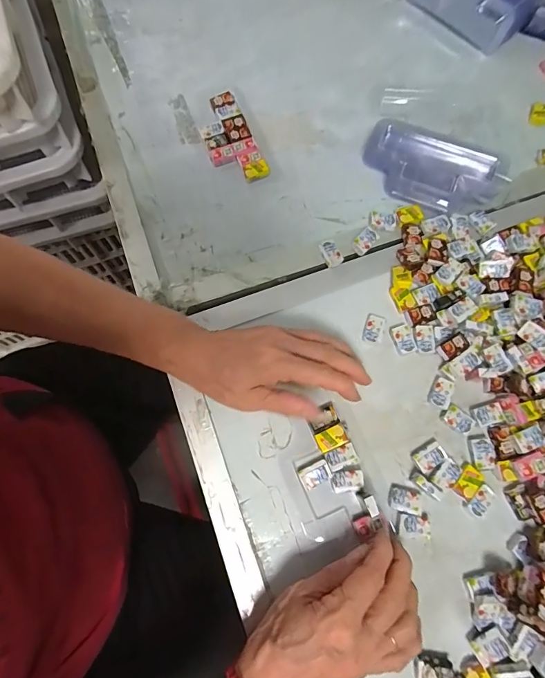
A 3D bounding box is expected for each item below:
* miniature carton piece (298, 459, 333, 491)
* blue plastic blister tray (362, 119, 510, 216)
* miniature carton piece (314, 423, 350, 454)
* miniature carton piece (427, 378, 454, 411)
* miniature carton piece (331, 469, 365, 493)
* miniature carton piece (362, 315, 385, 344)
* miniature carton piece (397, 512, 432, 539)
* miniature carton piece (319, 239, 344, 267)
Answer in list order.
[{"bbox_3d":[0.036,0.114,0.330,0.026,0.009,0.018,-23,74,-8],"label":"miniature carton piece"},{"bbox_3d":[0.165,-0.177,0.410,0.141,0.030,0.088,28,74,8],"label":"blue plastic blister tray"},{"bbox_3d":[0.051,0.086,0.337,0.025,0.008,0.017,-22,74,-7],"label":"miniature carton piece"},{"bbox_3d":[0.151,0.048,0.352,0.018,0.007,0.026,20,73,5],"label":"miniature carton piece"},{"bbox_3d":[0.062,0.118,0.328,0.026,0.009,0.015,-9,73,-4],"label":"miniature carton piece"},{"bbox_3d":[0.095,-0.010,0.366,0.017,0.004,0.027,15,73,4],"label":"miniature carton piece"},{"bbox_3d":[0.115,0.152,0.320,0.027,0.005,0.018,4,73,1],"label":"miniature carton piece"},{"bbox_3d":[0.058,-0.084,0.386,0.017,0.011,0.024,-24,74,-8],"label":"miniature carton piece"}]

